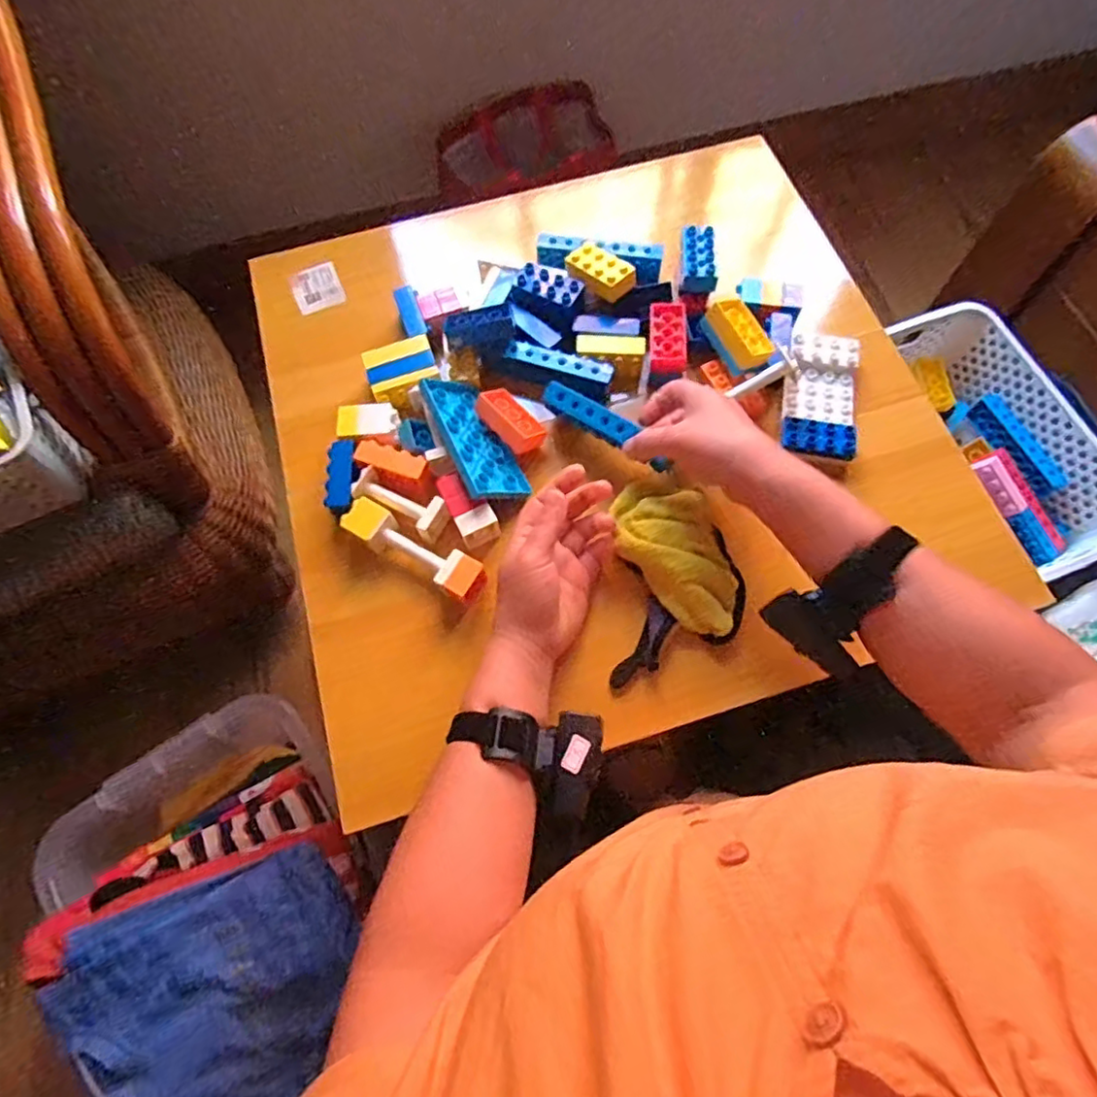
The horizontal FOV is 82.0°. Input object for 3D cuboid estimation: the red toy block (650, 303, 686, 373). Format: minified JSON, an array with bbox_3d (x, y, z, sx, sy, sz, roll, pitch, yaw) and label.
[{"bbox_3d":[0.109,-0.192,0.582,0.032,0.026,0.070,2,68,2],"label":"red toy block"}]

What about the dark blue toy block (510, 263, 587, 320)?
[{"bbox_3d":[0.000,-0.242,0.597,0.070,0.020,0.035,26,71,11],"label":"dark blue toy block"}]

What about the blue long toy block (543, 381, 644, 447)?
[{"bbox_3d":[0.033,-0.118,0.550,0.091,0.017,0.022,33,72,18],"label":"blue long toy block"}]

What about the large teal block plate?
[{"bbox_3d":[-0.066,-0.096,0.558,0.061,0.008,0.127,-15,68,-43],"label":"large teal block plate"}]

